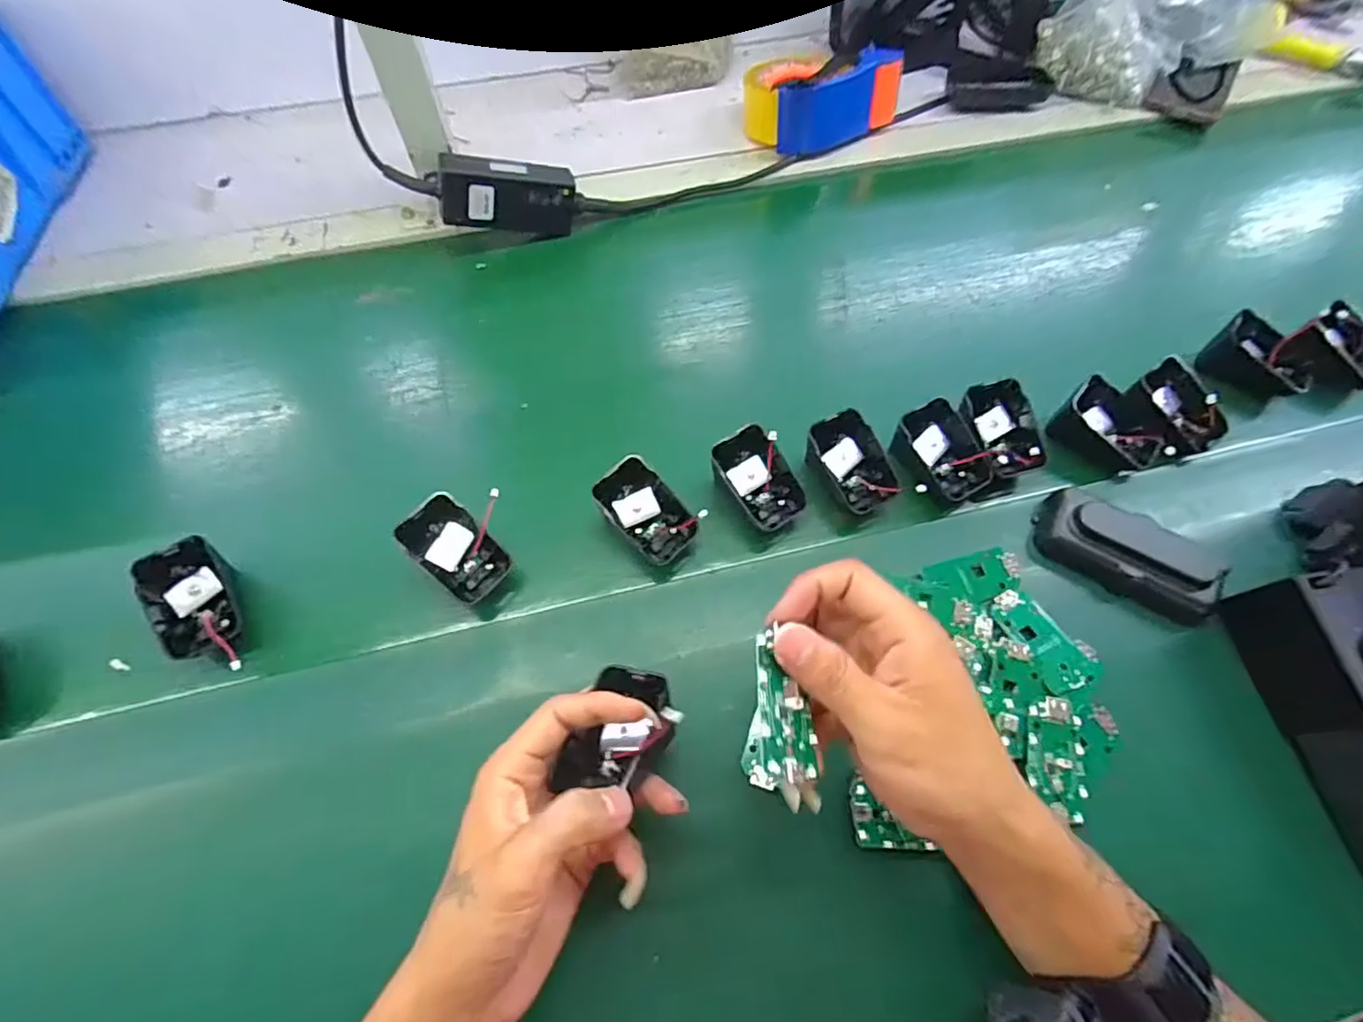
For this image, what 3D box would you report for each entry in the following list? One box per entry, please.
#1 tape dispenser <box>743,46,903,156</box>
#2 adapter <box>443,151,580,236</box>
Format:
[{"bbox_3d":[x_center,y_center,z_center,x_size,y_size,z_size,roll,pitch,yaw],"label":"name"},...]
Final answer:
[{"bbox_3d":[0.142,-0.431,0.630,0.139,0.067,0.093,-23,61,-10],"label":"tape dispenser"},{"bbox_3d":[-0.155,-0.280,0.544,0.114,0.054,0.029,-6,58,-25],"label":"adapter"}]

